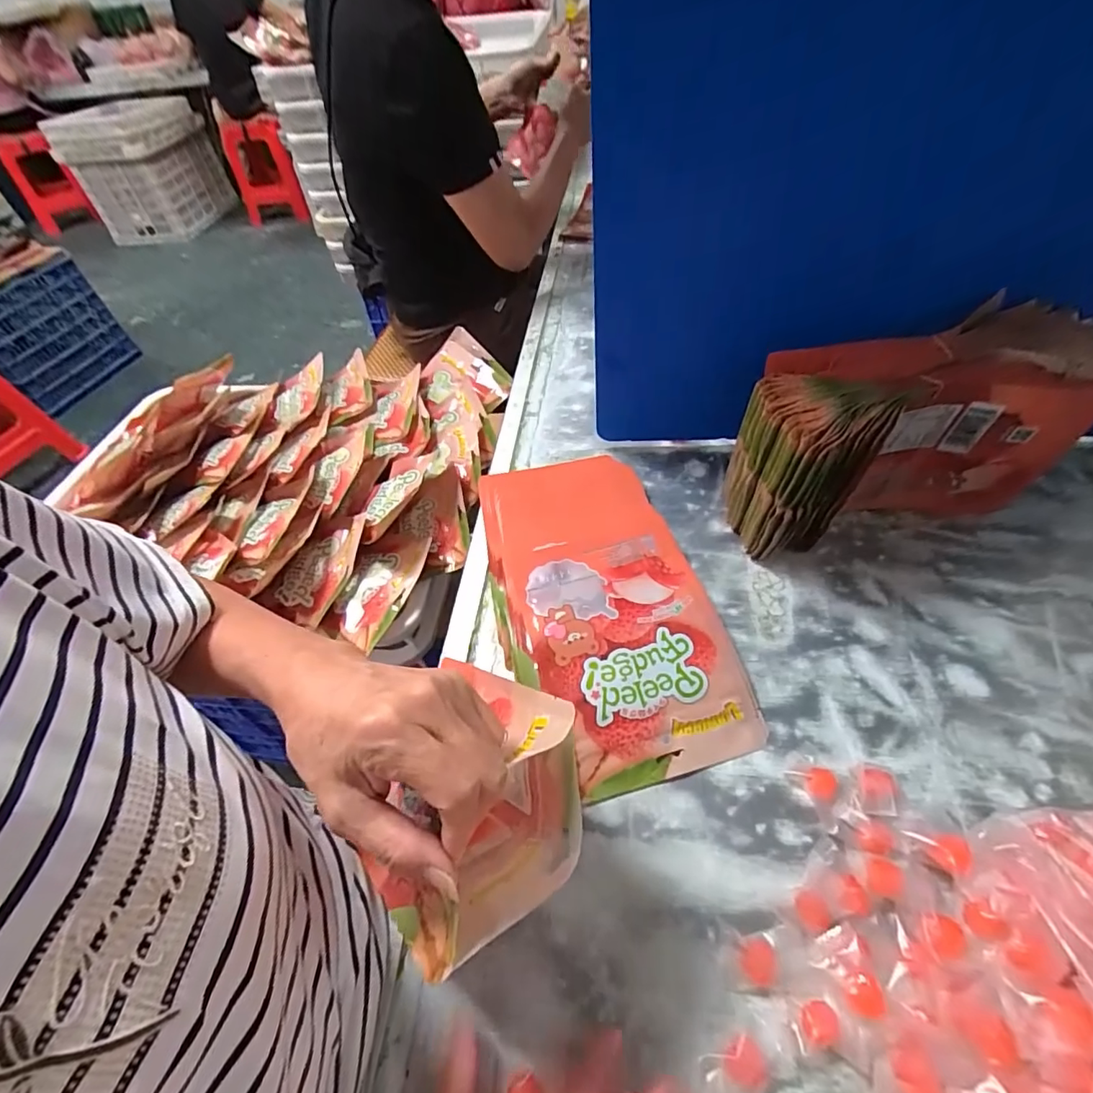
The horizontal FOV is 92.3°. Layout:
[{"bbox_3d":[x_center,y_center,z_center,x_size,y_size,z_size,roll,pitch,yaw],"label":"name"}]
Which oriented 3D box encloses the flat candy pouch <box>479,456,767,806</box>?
[{"bbox_3d":[0.043,0.035,0.493,0.170,0.037,0.354,-15,50,-6],"label":"flat candy pouch"}]

